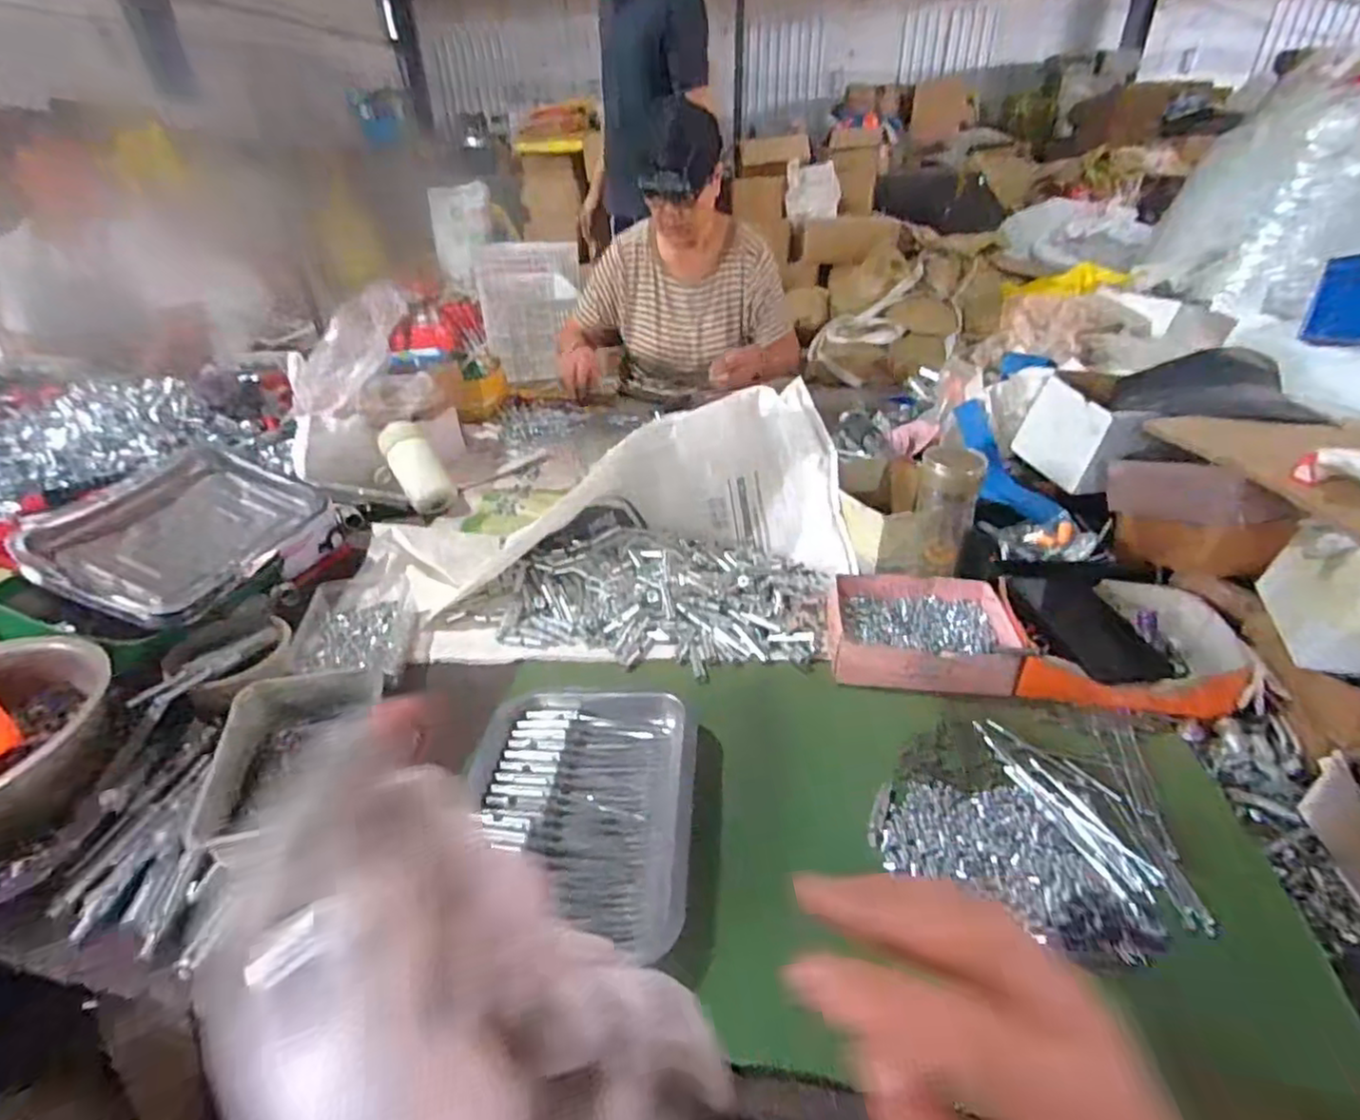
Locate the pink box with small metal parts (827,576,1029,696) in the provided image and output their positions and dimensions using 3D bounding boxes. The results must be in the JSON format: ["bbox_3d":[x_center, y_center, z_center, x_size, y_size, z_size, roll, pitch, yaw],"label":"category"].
[{"bbox_3d":[0.255,0.072,0.711,0.180,0.047,0.164,5,33,10],"label":"pink box with small metal parts"}]

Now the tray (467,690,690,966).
[{"bbox_3d":[-0.083,0.194,0.545,0.179,0.033,0.255,-1,32,1],"label":"tray"}]

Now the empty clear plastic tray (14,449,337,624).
[{"bbox_3d":[-0.562,-0.035,0.752,0.177,0.032,0.260,25,38,-1],"label":"empty clear plastic tray"}]

